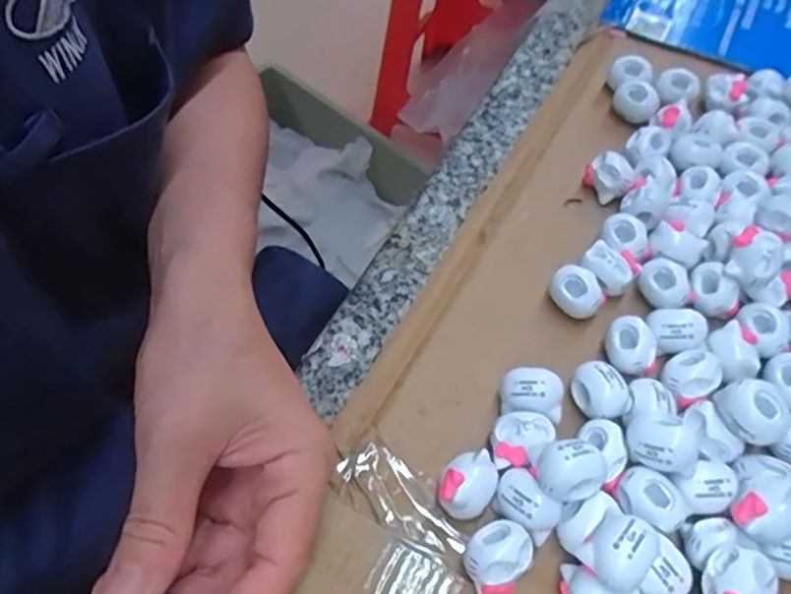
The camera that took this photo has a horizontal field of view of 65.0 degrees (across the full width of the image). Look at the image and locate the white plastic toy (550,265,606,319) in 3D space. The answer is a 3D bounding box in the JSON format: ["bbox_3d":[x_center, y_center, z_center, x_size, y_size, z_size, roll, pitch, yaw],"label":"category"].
[{"bbox_3d":[0.084,-0.001,0.293,0.024,0.020,0.017,40,65,20],"label":"white plastic toy"}]

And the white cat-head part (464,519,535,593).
[{"bbox_3d":[0.037,0.096,0.229,0.021,0.019,0.026,41,65,20],"label":"white cat-head part"}]

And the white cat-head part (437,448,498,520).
[{"bbox_3d":[0.028,0.075,0.244,0.026,0.019,0.019,-40,68,-23],"label":"white cat-head part"}]

